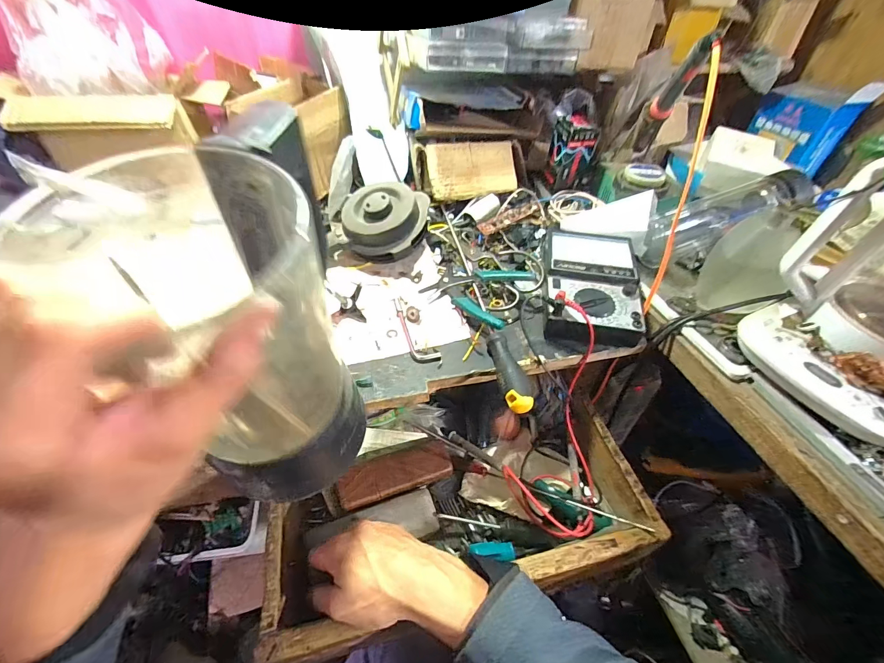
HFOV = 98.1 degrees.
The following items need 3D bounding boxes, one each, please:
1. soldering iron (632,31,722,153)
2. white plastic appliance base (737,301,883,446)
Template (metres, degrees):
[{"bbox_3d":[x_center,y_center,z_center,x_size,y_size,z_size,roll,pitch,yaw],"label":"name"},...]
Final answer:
[{"bbox_3d":[0.269,-0.275,0.458,0.022,0.212,0.023,14,89,9],"label":"soldering iron"},{"bbox_3d":[0.369,0.040,0.377,0.068,0.030,0.167,-8,46,-13],"label":"white plastic appliance base"}]

